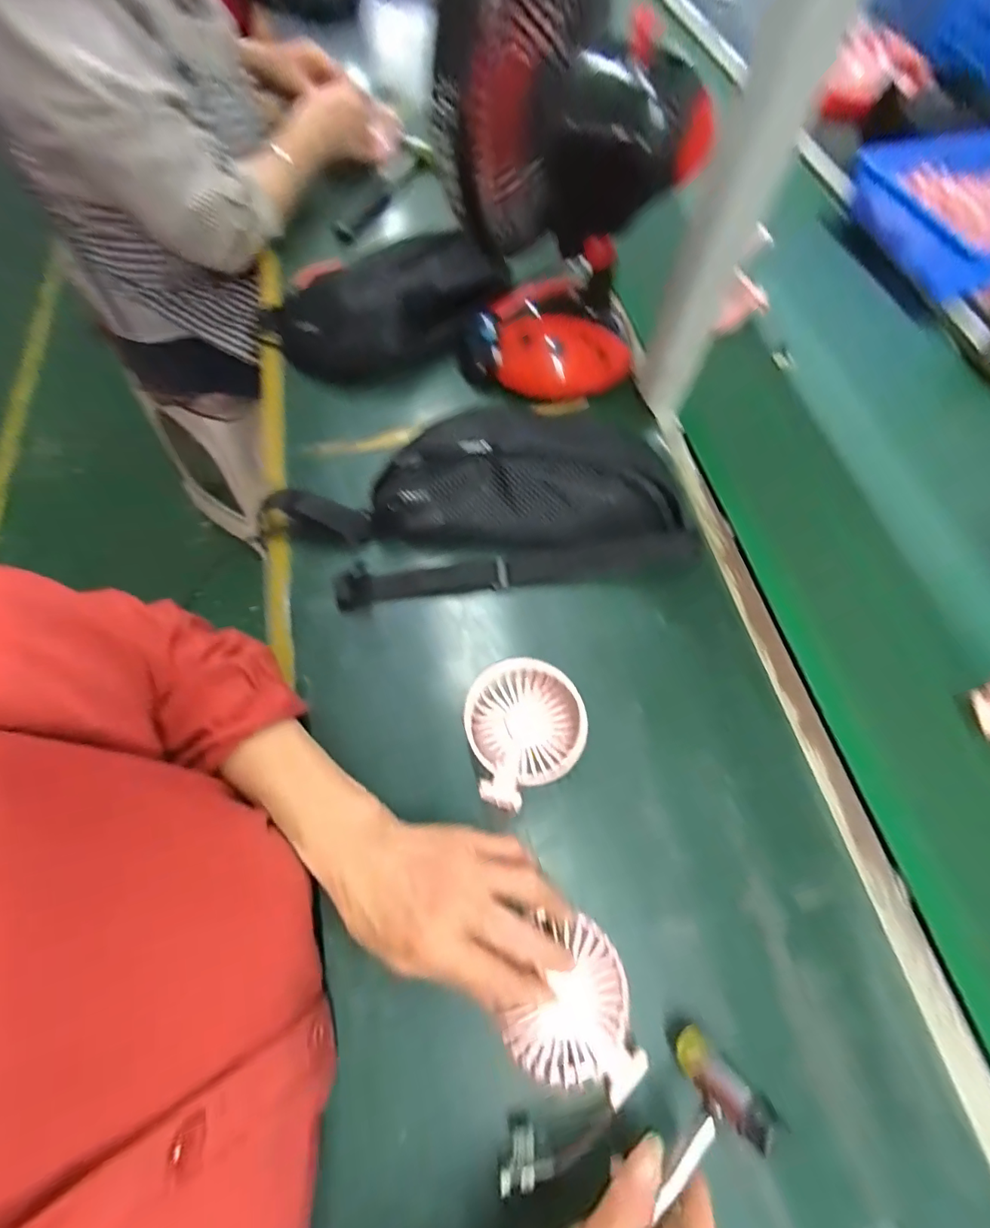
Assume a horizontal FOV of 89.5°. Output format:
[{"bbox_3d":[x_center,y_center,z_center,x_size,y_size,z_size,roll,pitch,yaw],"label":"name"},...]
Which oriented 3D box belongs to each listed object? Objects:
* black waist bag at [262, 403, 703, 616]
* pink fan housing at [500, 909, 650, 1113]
[{"bbox_3d":[-0.022,-0.090,0.446,0.381,0.084,0.122,-7,66,-4],"label":"black waist bag"},{"bbox_3d":[0.056,0.244,0.307,0.090,0.030,0.085,28,68,11],"label":"pink fan housing"}]

